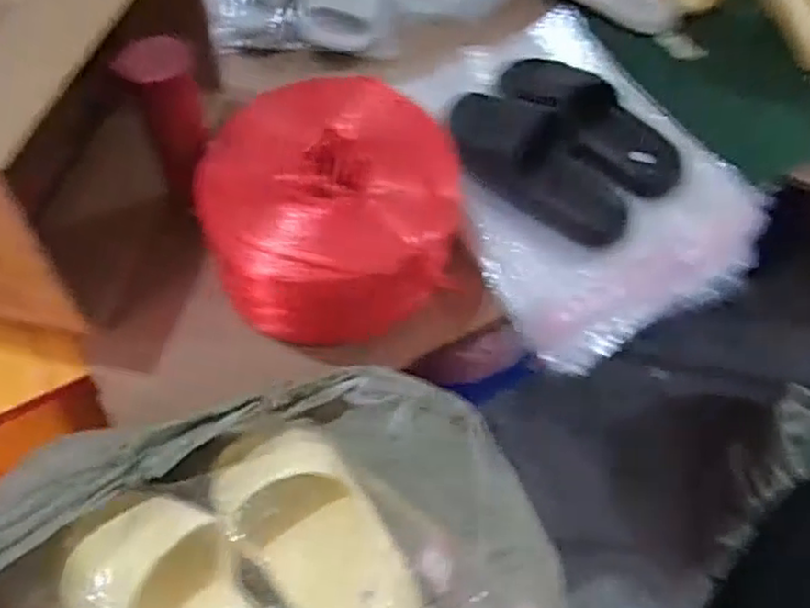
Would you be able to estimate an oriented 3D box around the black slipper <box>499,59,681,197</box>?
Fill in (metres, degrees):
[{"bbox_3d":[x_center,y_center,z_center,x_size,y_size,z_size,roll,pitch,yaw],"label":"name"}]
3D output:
[{"bbox_3d":[0.236,-0.239,0.886,0.121,0.052,0.271,-30,63,-19],"label":"black slipper"}]

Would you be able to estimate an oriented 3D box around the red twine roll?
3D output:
[{"bbox_3d":[-0.077,-0.113,0.748,0.279,0.122,0.285,1,57,-1],"label":"red twine roll"}]

